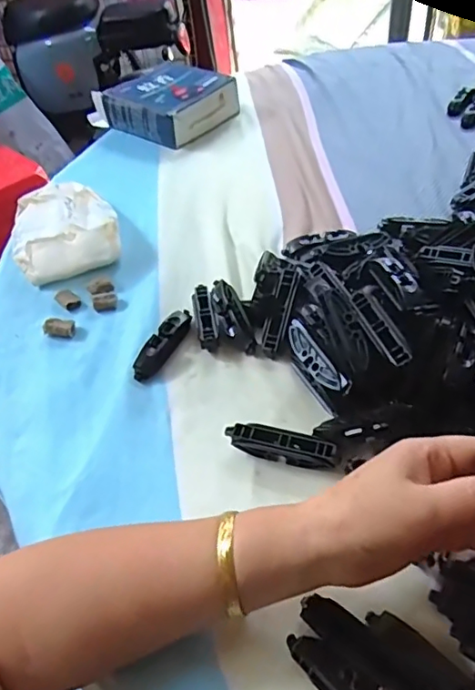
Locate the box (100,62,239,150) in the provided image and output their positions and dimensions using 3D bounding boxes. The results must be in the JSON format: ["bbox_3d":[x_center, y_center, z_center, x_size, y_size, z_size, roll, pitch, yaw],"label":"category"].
[{"bbox_3d":[-0.087,-0.346,0.788,0.140,0.049,0.144,27,55,28],"label":"box"}]

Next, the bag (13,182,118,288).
[{"bbox_3d":[-0.189,-0.132,0.595,0.112,0.038,0.149,-16,47,-8],"label":"bag"}]

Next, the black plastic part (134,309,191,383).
[{"bbox_3d":[-0.064,-0.003,0.476,0.021,0.016,0.080,17,51,22],"label":"black plastic part"}]

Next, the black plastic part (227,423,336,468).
[{"bbox_3d":[0.031,0.071,0.392,0.076,0.014,0.018,9,48,15],"label":"black plastic part"}]

